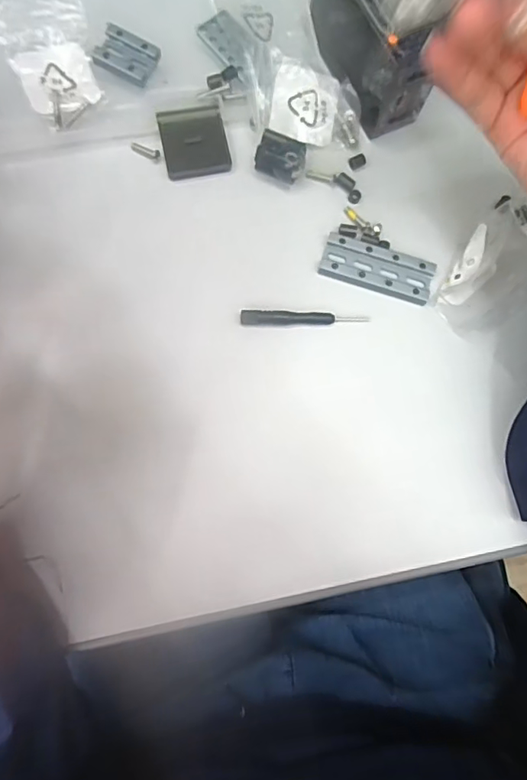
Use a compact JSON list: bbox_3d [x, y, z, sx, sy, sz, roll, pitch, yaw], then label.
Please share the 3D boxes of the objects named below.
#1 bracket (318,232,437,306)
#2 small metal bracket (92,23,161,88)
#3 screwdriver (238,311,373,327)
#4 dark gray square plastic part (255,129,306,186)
[{"bbox_3d":[0.066,-0.069,0.289,0.064,0.006,0.026,18,78,0],"label":"bracket"},{"bbox_3d":[-0.080,-0.195,0.295,0.032,0.006,0.027,25,78,1],"label":"small metal bracket"},{"bbox_3d":[0.023,-0.040,0.282,0.071,0.006,0.008,-1,79,-4],"label":"screwdriver"},{"bbox_3d":[0.010,-0.132,0.291,0.027,0.018,0.018,28,78,2],"label":"dark gray square plastic part"}]

